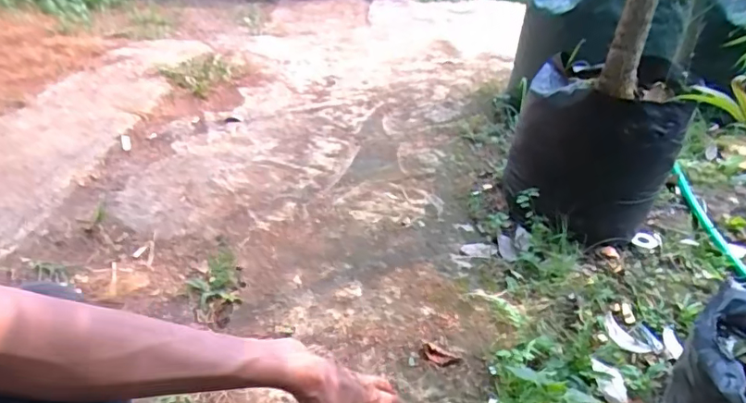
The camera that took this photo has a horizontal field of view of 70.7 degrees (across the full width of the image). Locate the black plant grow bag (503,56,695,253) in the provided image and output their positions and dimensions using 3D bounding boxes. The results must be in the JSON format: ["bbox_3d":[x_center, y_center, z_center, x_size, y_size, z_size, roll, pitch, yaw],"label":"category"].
[{"bbox_3d":[0.435,-0.094,1.079,0.288,0.310,0.239,16,32,17],"label":"black plant grow bag"}]

